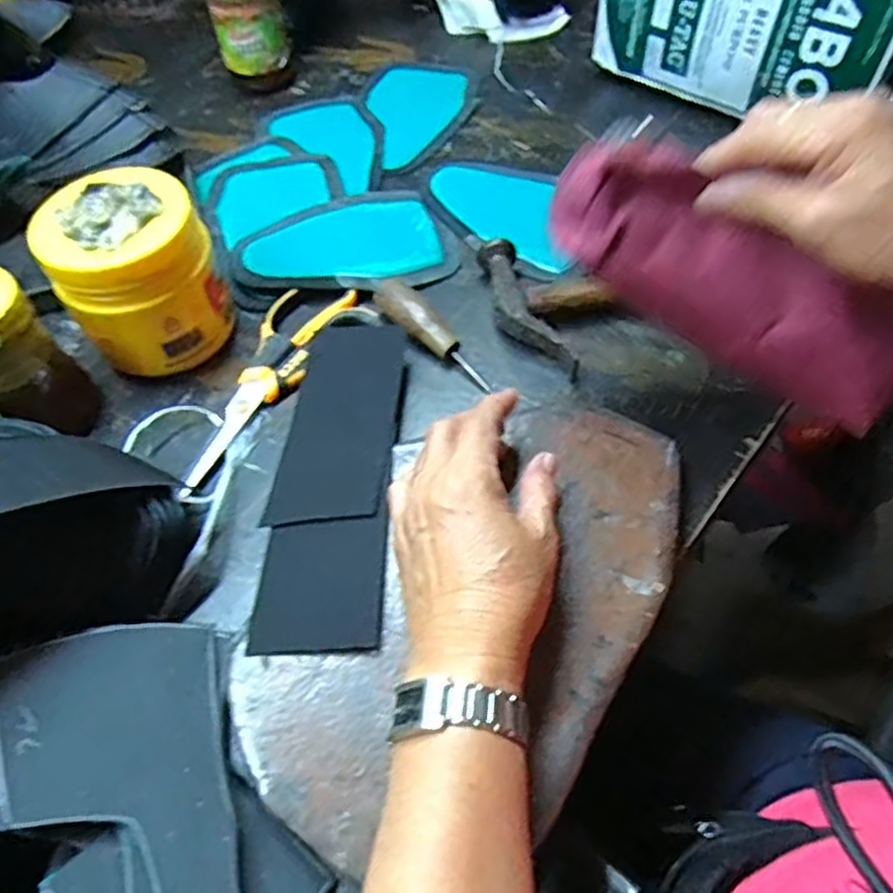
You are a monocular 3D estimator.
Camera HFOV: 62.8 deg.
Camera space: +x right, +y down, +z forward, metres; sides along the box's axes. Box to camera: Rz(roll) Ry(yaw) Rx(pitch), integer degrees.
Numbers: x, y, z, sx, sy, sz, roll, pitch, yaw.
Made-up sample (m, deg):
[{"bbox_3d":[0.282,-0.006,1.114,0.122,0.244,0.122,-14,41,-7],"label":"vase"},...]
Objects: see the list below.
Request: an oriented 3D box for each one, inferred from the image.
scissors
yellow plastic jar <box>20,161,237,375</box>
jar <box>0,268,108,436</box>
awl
[{"bbox_3d":[-0.116,-0.052,0.476,0.049,0.009,0.165,19,60,15],"label":"scissors"},{"bbox_3d":[-0.193,-0.107,0.460,0.090,0.098,0.087,-1,56,2],"label":"yellow plastic jar"},{"bbox_3d":[-0.253,-0.050,0.423,0.057,0.111,0.058,-1,56,2],"label":"jar"},{"bbox_3d":[-0.012,-0.076,0.485,0.024,0.023,0.108,-35,61,-18],"label":"awl"}]

